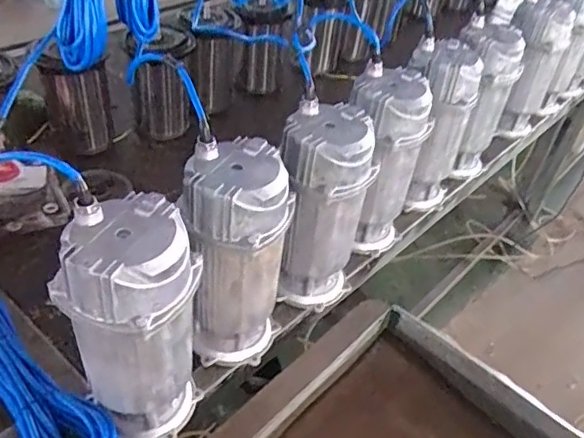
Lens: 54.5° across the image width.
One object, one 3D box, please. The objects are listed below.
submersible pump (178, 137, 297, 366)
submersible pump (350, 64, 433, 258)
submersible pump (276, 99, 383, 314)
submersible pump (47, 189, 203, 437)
[{"bbox_3d":[-0.074,0.055,0.726,0.133,0.288,0.135,1,41,-8],"label":"submersible pump"},{"bbox_3d":[0.136,-0.089,0.935,0.124,0.289,0.119,-29,52,-35],"label":"submersible pump"},{"bbox_3d":[0.040,-0.008,0.820,0.127,0.288,0.126,7,40,0],"label":"submersible pump"},{"bbox_3d":[-0.173,0.124,0.631,0.121,0.293,0.123,24,43,19],"label":"submersible pump"}]

